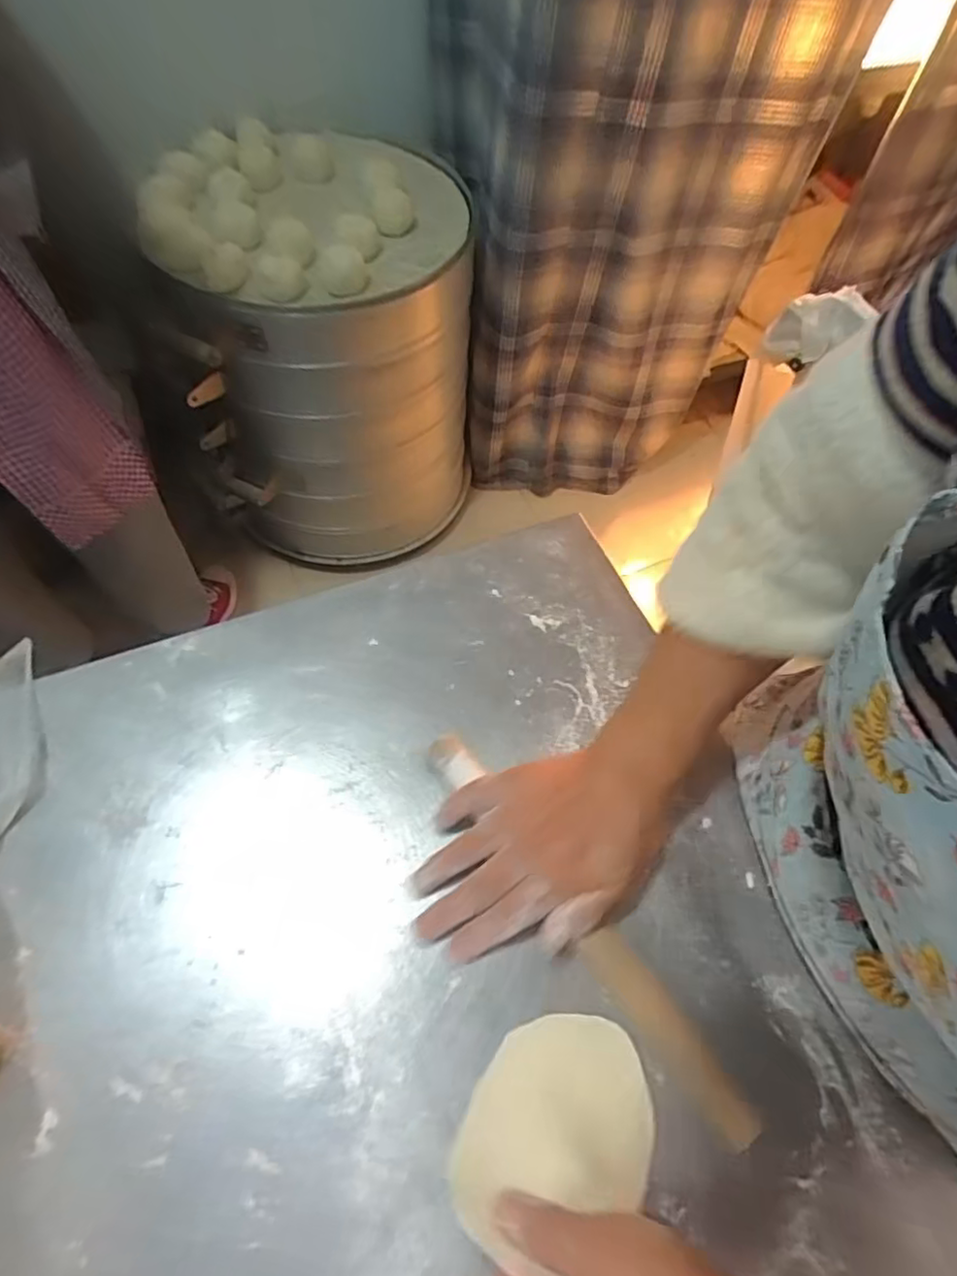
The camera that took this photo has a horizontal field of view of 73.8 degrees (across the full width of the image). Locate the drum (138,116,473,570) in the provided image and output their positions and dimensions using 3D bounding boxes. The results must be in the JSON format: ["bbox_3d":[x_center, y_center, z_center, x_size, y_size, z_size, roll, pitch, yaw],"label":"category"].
[{"bbox_3d":[-0.268,-0.527,1.256,0.481,0.619,0.433,-7,62,-8],"label":"drum"}]

